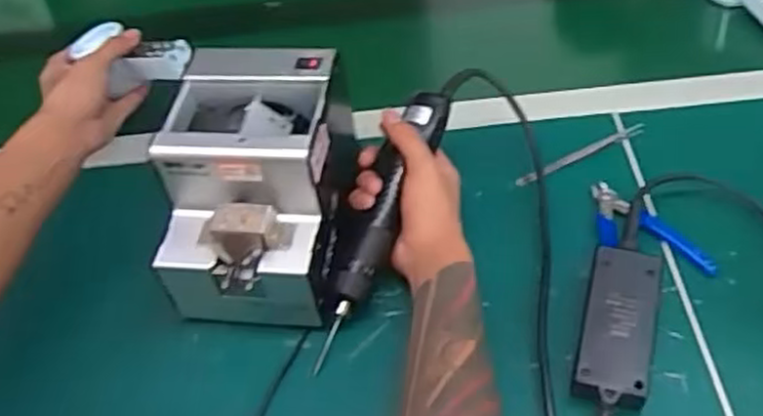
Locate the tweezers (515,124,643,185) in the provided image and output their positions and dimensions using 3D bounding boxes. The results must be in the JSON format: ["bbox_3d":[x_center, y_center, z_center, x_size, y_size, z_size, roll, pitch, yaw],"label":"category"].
[{"bbox_3d":[0.190,-0.050,0.693,0.139,0.008,0.011,-22,49,-13],"label":"tweezers"}]

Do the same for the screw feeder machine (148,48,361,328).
[{"bbox_3d":[-0.100,-0.013,0.606,0.130,0.157,0.174,-1,48,6],"label":"screw feeder machine"}]

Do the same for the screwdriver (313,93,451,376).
[{"bbox_3d":[-0.006,0.011,0.612,0.039,0.031,0.251,18,72,21],"label":"screwdriver"}]

